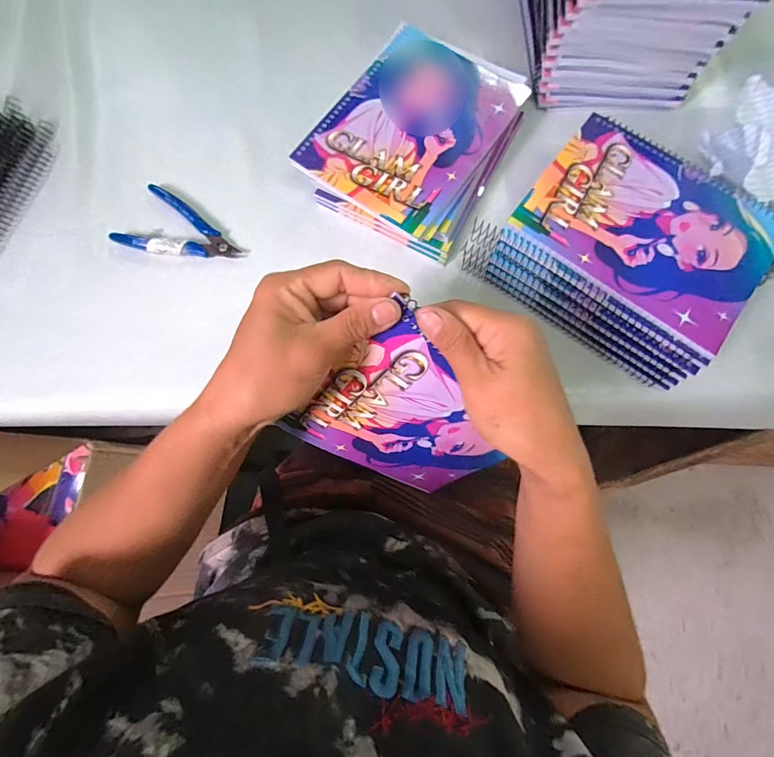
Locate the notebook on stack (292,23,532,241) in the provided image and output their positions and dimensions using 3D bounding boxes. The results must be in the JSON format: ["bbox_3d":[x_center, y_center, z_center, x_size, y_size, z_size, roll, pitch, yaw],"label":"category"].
[{"bbox_3d":[0.027,-0.246,0.372,0.144,0.007,0.204,34,79,6],"label":"notebook on stack"}]

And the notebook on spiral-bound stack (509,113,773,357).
[{"bbox_3d":[0.224,-0.131,0.331,0.193,0.009,0.145,37,79,6],"label":"notebook on spiral-bound stack"}]

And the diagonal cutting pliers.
[{"bbox_3d":[-0.204,-0.138,0.383,0.118,0.014,0.069,32,79,5],"label":"diagonal cutting pliers"}]

